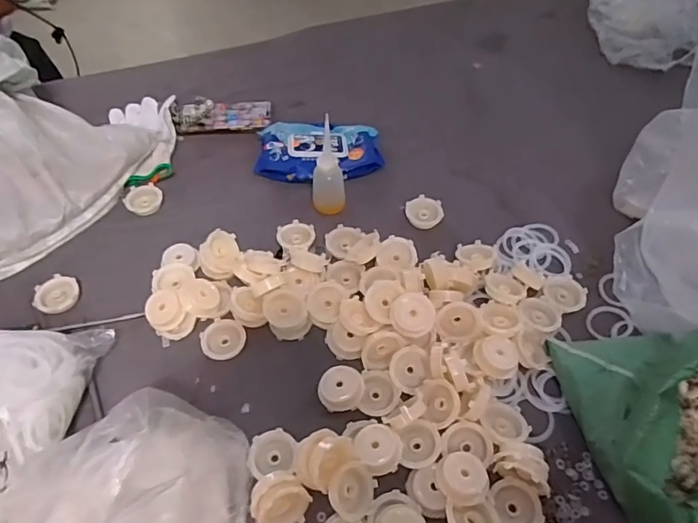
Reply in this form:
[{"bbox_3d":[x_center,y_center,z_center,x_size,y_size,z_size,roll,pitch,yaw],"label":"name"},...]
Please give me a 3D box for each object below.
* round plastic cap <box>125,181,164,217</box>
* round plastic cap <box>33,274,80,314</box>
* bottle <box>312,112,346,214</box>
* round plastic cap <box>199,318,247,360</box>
[{"bbox_3d":[-0.316,-0.097,0.763,0.063,0.008,0.053,35,61,22],"label":"round plastic cap"},{"bbox_3d":[-0.387,0.044,0.654,0.050,0.014,0.053,0,54,0],"label":"round plastic cap"},{"bbox_3d":[-0.030,-0.133,0.706,0.047,0.140,0.038,-2,54,-1],"label":"bottle"},{"bbox_3d":[-0.157,0.098,0.619,0.053,0.016,0.049,0,54,0],"label":"round plastic cap"}]

